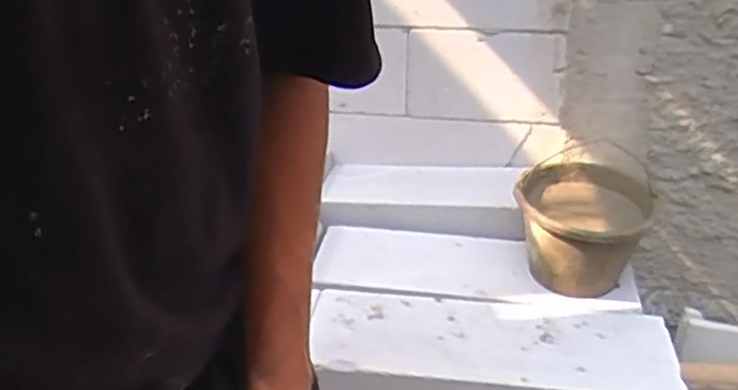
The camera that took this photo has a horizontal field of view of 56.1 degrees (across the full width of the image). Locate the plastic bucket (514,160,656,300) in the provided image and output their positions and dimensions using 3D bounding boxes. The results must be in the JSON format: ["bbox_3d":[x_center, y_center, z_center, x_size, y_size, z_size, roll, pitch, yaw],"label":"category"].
[{"bbox_3d":[0.388,0.064,1.269,0.212,0.177,0.255,11,30,20],"label":"plastic bucket"}]

